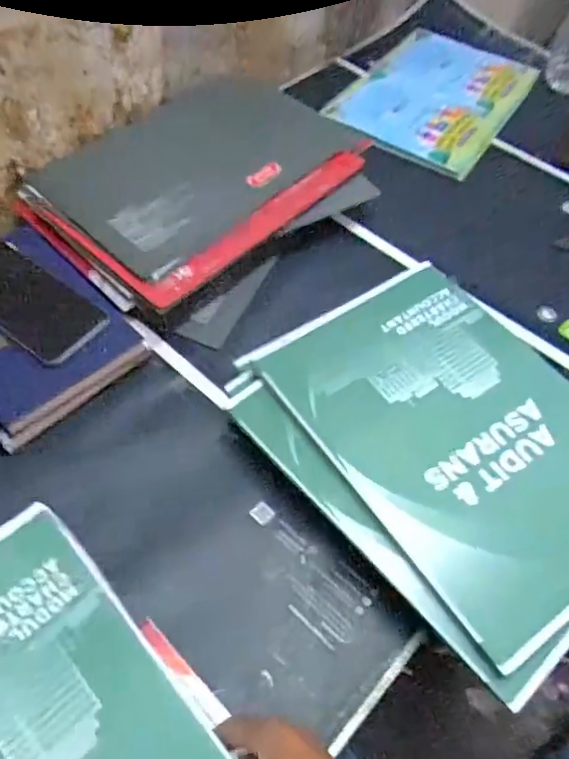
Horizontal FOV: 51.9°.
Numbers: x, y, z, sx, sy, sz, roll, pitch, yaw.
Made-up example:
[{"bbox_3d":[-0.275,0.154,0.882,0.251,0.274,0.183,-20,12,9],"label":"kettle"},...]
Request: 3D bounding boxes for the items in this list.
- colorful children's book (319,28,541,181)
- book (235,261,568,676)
[{"bbox_3d":[0.225,-0.423,0.867,0.215,0.017,0.292,33,65,11],"label":"colorful children's book"},{"bbox_3d":[0.146,0.033,0.493,0.212,0.026,0.318,-28,61,-21],"label":"book"}]

